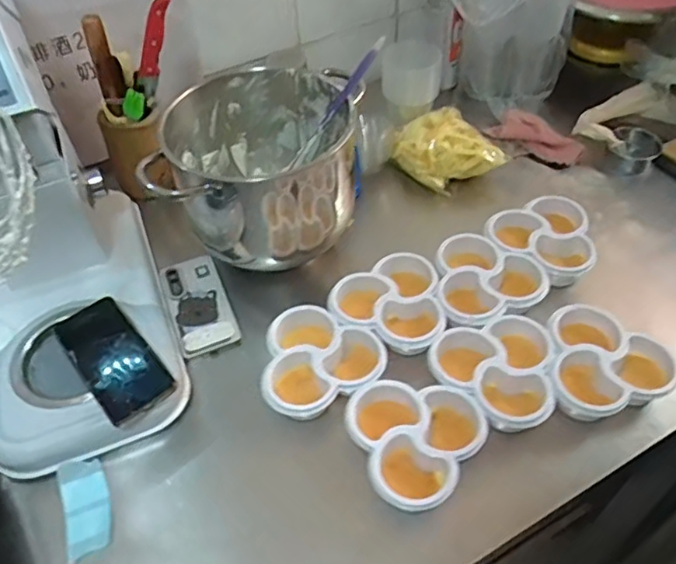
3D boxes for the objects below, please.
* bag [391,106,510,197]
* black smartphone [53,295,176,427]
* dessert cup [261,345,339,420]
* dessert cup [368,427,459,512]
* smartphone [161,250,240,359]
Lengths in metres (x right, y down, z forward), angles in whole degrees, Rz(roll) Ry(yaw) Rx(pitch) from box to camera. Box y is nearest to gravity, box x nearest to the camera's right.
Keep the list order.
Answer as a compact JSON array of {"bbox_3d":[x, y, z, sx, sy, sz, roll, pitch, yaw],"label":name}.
[{"bbox_3d":[0.173,-0.206,0.924,0.167,0.062,0.110,34,58,28],"label":"bag"},{"bbox_3d":[-0.259,0.087,0.681,0.079,0.016,0.169,-31,56,-26],"label":"black smartphone"},{"bbox_3d":[-0.047,0.119,0.674,0.073,0.054,0.071,-1,48,1],"label":"dessert cup"},{"bbox_3d":[0.073,0.207,0.612,0.083,0.059,0.071,30,56,26],"label":"dessert cup"},{"bbox_3d":[-0.186,0.027,0.787,0.075,0.013,0.159,-18,50,-14],"label":"smartphone"}]

